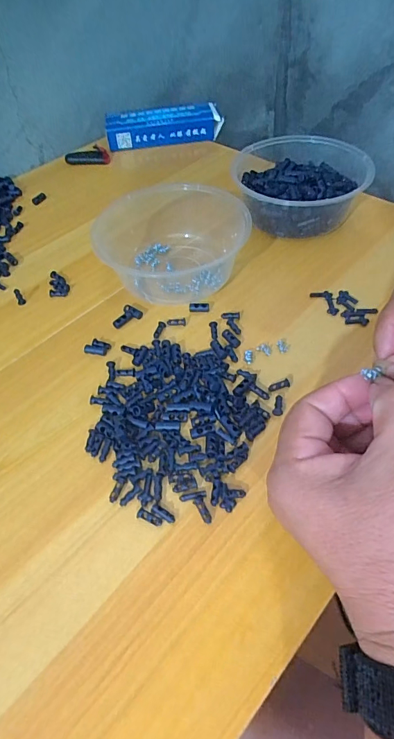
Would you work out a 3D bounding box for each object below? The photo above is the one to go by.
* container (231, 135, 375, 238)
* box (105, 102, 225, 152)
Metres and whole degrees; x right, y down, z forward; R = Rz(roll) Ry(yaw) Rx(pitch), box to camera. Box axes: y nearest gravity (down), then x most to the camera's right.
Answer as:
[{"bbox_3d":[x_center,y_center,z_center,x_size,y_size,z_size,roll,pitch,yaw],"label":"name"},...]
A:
[{"bbox_3d":[0.113,-0.197,0.443,0.138,0.056,0.149,6,53,9],"label":"container"},{"bbox_3d":[-0.047,-0.351,0.588,0.164,0.042,0.048,-7,53,-1],"label":"box"}]

